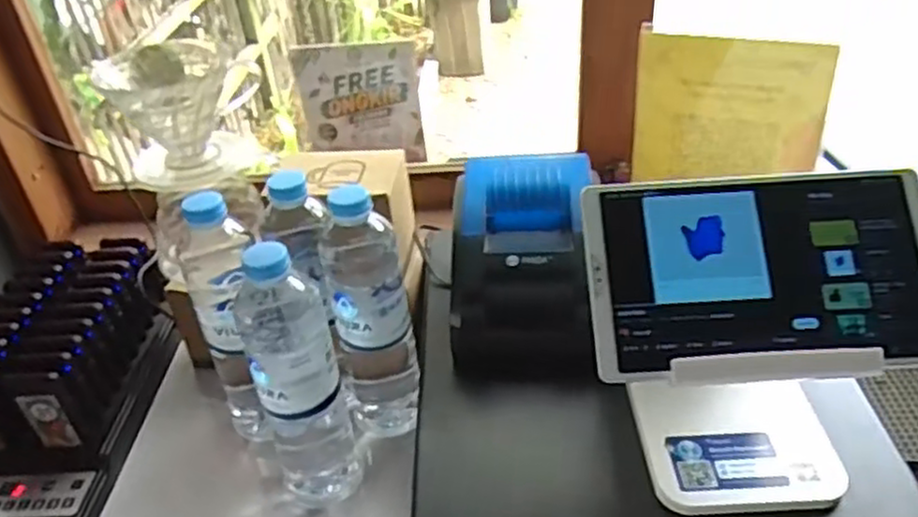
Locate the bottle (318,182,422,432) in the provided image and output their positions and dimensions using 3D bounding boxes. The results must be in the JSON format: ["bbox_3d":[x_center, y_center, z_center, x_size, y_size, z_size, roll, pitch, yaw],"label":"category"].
[{"bbox_3d":[-0.072,0.056,0.622,0.067,0.259,0.076,-9,36,-7],"label":"bottle"}]

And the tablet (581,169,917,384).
[{"bbox_3d":[0.185,0.007,0.444,0.207,0.006,0.121,-4,74,2],"label":"tablet"}]

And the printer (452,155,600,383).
[{"bbox_3d":[0.050,0.000,0.605,0.122,0.108,0.168,0,36,6],"label":"printer"}]

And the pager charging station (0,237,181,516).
[{"bbox_3d":[-0.374,0.110,0.667,0.145,0.104,0.282,-3,36,2],"label":"pager charging station"}]

